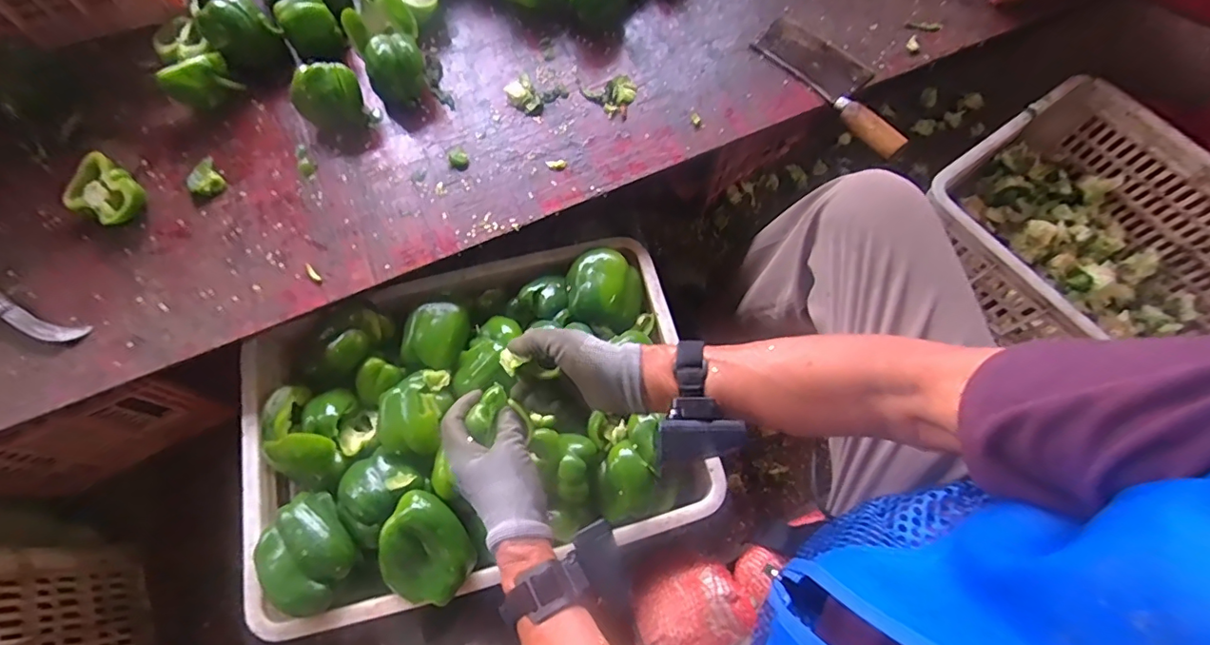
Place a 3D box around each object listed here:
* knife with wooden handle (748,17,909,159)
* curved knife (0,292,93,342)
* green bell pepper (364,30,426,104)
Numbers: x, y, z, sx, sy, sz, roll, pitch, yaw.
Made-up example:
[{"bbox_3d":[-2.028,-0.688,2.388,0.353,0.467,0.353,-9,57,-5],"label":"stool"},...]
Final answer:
[{"bbox_3d":[0.313,-0.327,0.715,0.088,0.023,0.247,-38,74,-13],"label":"knife with wooden handle"},{"bbox_3d":[-0.661,-0.021,0.588,0.191,0.023,0.032,23,71,9],"label":"curved knife"},{"bbox_3d":[-0.260,-0.319,0.669,0.064,0.058,0.064,0,69,0],"label":"green bell pepper"}]

